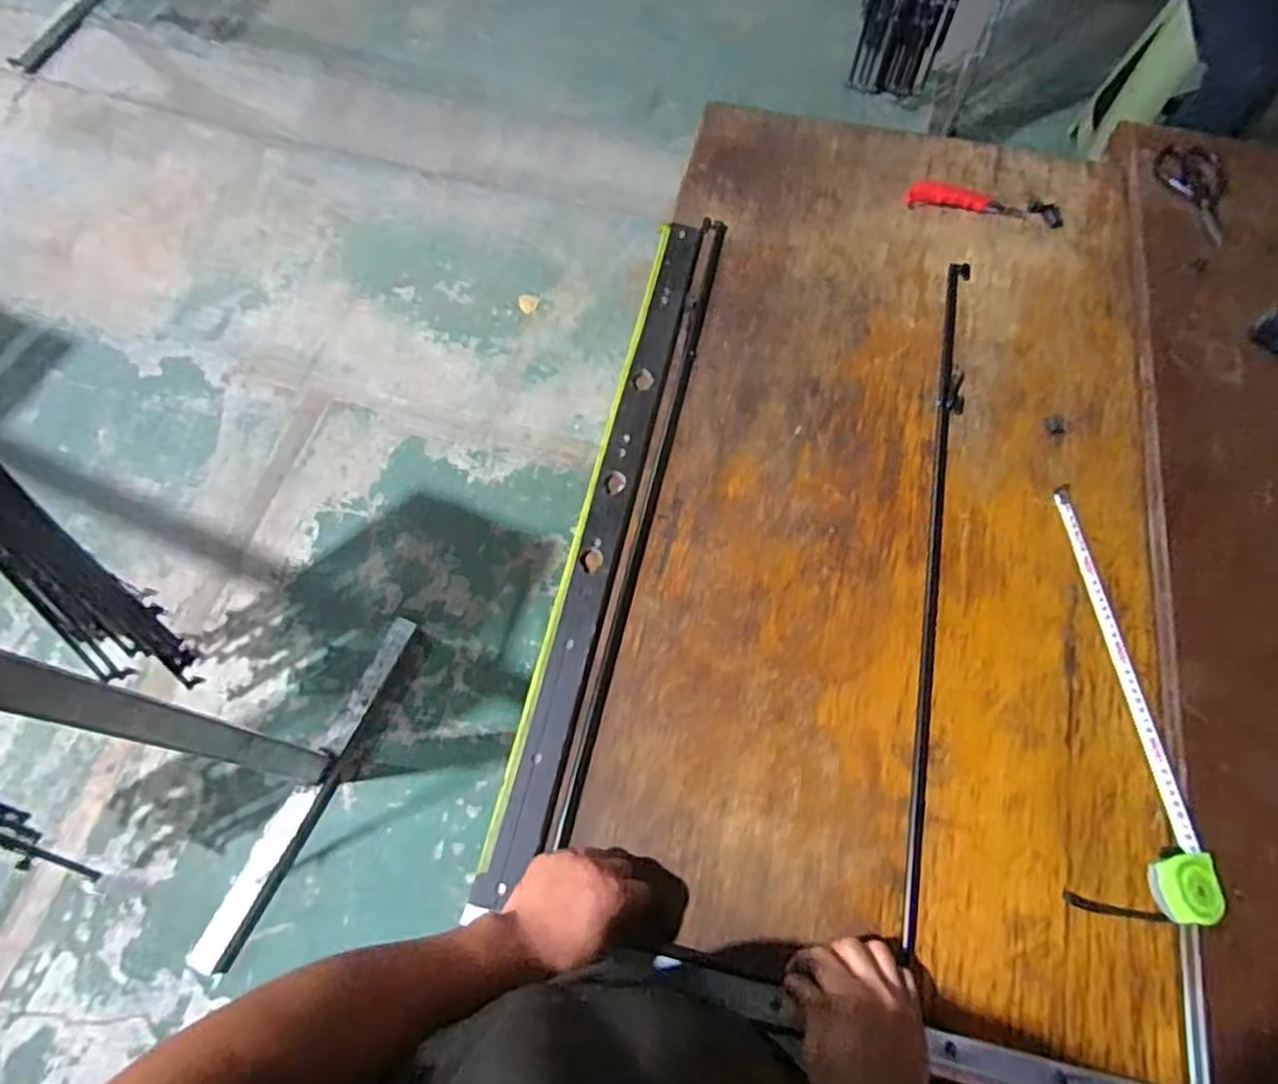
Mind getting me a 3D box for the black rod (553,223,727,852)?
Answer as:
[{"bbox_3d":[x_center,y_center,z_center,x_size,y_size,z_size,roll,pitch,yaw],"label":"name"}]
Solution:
[{"bbox_3d":[0.020,-0.075,0.818,0.016,0.010,0.813,13,67,4],"label":"black rod"}]

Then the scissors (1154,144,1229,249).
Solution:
[{"bbox_3d":[0.809,-0.510,0.998,0.095,0.011,0.189,13,67,4],"label":"scissors"}]

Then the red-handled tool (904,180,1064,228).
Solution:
[{"bbox_3d":[0.493,-0.484,0.981,0.215,0.020,0.044,10,67,3],"label":"red-handled tool"}]

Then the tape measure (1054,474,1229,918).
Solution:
[{"bbox_3d":[0.489,0.139,0.705,0.109,0.043,0.444,6,67,1],"label":"tape measure"}]

